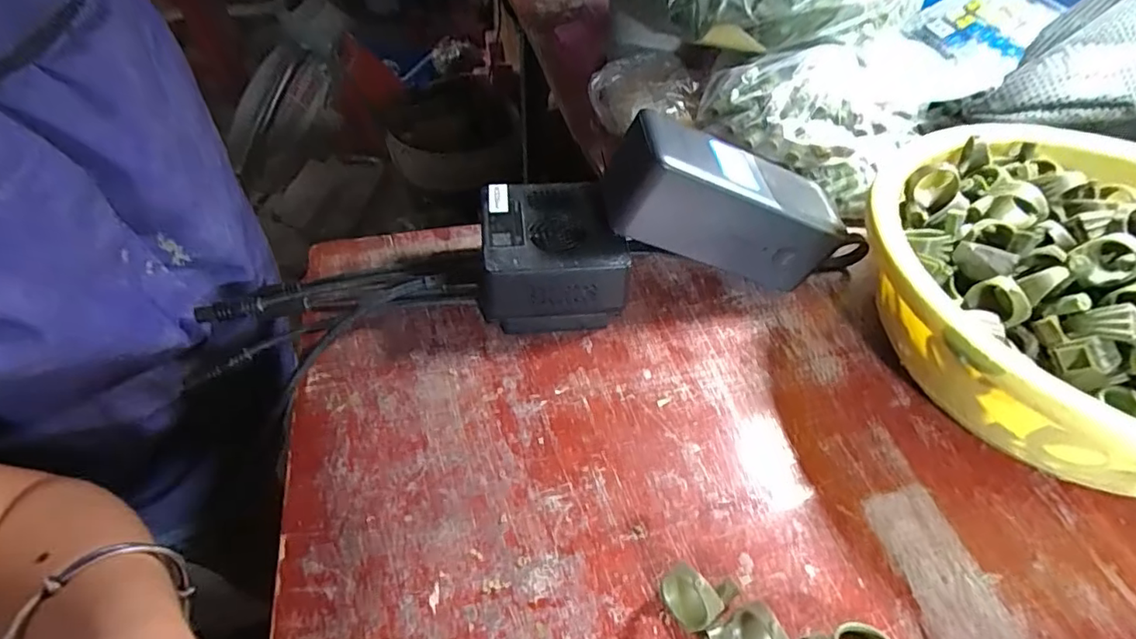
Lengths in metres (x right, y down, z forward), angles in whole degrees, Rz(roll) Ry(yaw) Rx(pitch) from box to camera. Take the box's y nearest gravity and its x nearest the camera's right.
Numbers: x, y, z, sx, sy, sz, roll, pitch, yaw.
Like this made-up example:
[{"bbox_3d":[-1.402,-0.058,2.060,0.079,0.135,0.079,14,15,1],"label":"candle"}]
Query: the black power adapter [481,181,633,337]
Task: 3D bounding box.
[{"bbox_3d":[-0.010,-0.035,0.320,0.078,0.053,0.075,-3,49,-5],"label":"black power adapter"}]

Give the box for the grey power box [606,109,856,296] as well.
[{"bbox_3d":[0.085,-0.063,0.311,0.127,0.054,0.053,17,47,-16],"label":"grey power box"}]

